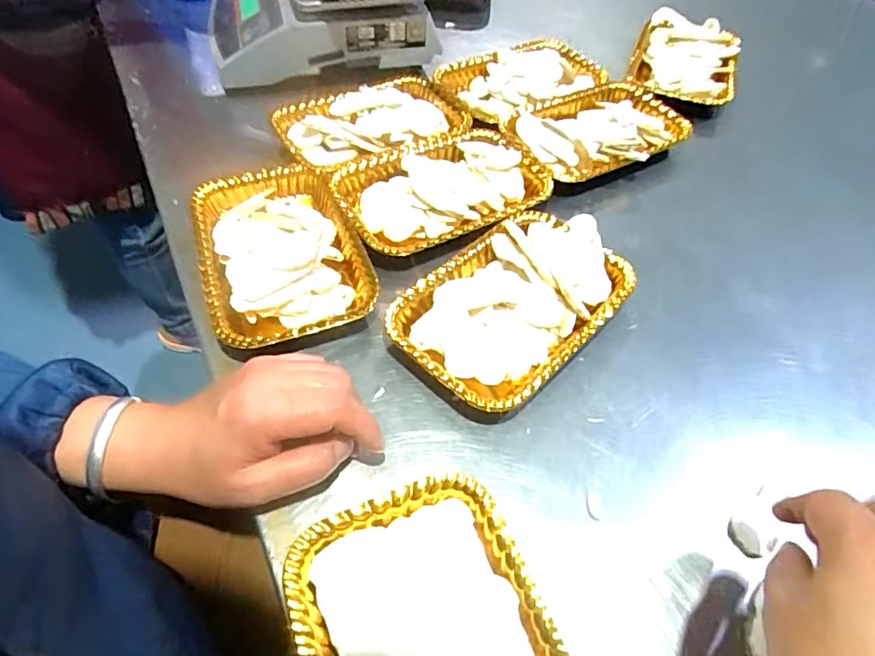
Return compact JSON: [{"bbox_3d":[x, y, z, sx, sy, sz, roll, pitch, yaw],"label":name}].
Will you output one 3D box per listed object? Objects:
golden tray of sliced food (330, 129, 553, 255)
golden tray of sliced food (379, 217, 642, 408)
[{"bbox_3d":[0.007,-0.126,0.491,0.196,0.033,0.124,-28,61,-20],"label":"golden tray of sliced food"},{"bbox_3d":[0.059,-0.022,0.405,0.119,0.028,0.188,39,62,22],"label":"golden tray of sliced food"}]

